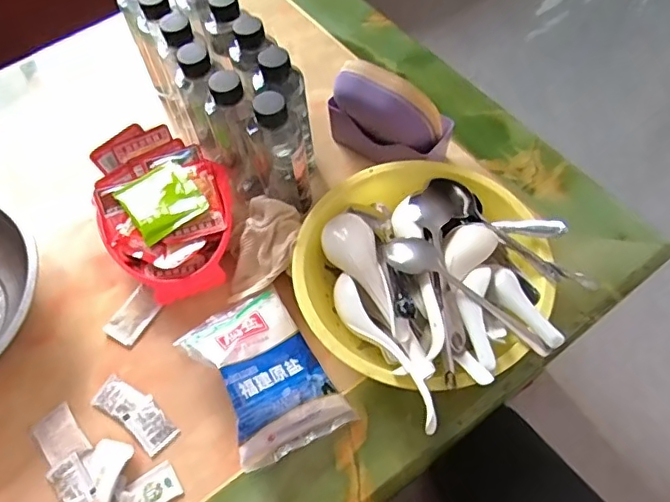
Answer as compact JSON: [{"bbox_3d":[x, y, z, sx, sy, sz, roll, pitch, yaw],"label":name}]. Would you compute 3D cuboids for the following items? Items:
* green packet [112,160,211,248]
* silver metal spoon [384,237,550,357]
[{"bbox_3d":[-0.192,-0.058,0.635,0.079,0.009,0.088,-33,64,-15],"label":"green packet"},{"bbox_3d":[0.118,0.044,0.550,0.040,0.027,0.183,-39,66,-18],"label":"silver metal spoon"}]

